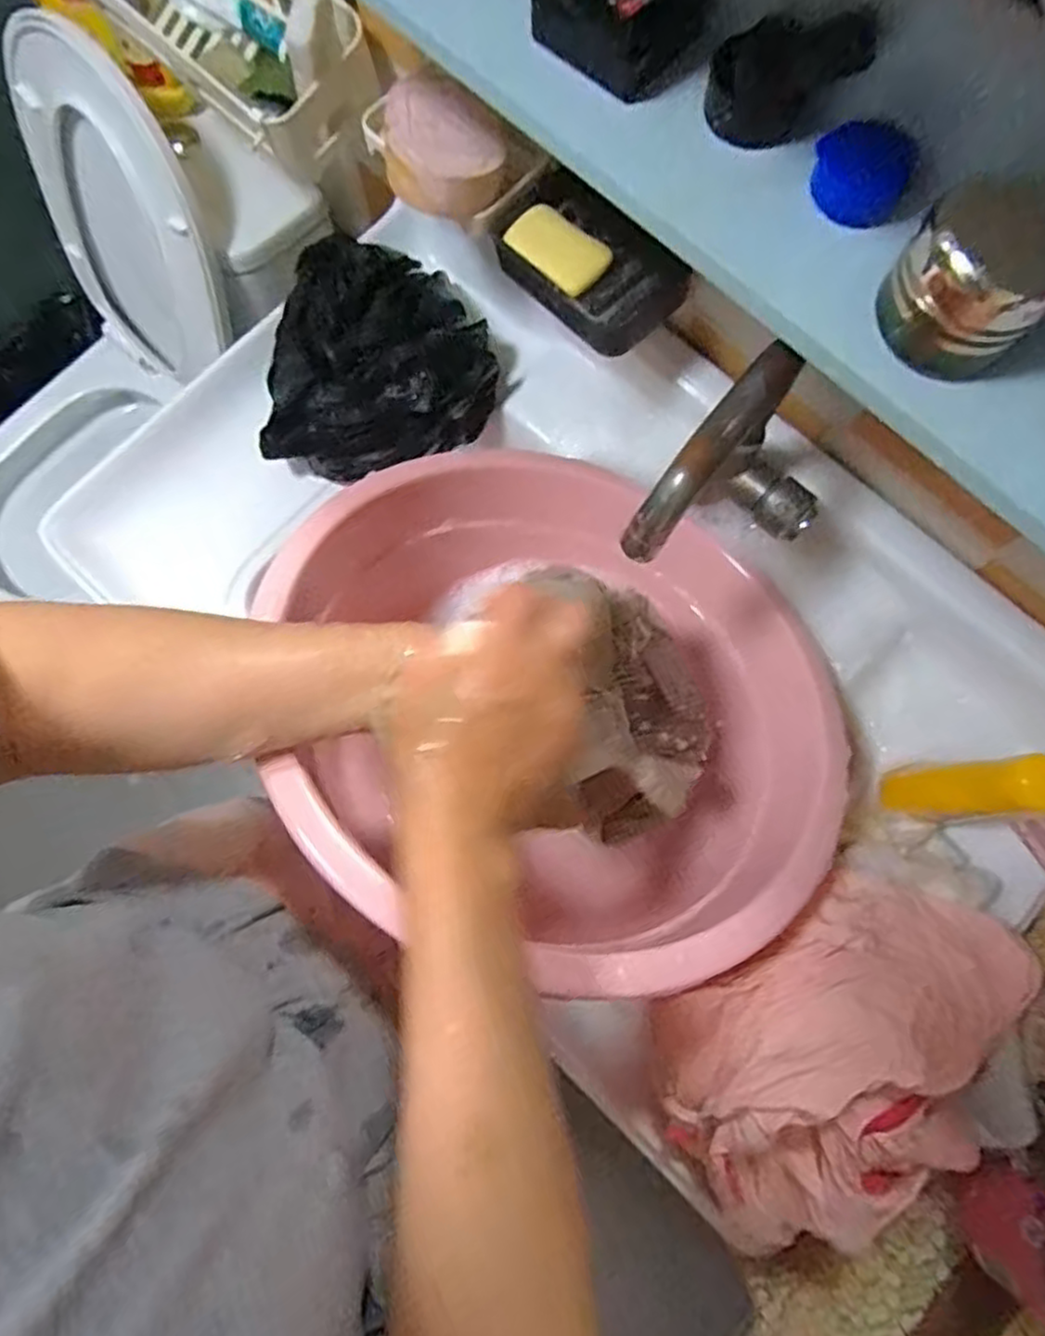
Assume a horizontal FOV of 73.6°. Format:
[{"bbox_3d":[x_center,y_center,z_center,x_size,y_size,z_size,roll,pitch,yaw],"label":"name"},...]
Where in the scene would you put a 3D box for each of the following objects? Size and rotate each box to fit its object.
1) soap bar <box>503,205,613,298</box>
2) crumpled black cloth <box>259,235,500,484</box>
[{"bbox_3d":[0.027,-0.309,0.515,0.048,0.014,0.077,-37,81,-7],"label":"soap bar"},{"bbox_3d":[-0.132,-0.264,0.599,0.205,0.088,0.169,-16,79,-3],"label":"crumpled black cloth"}]

